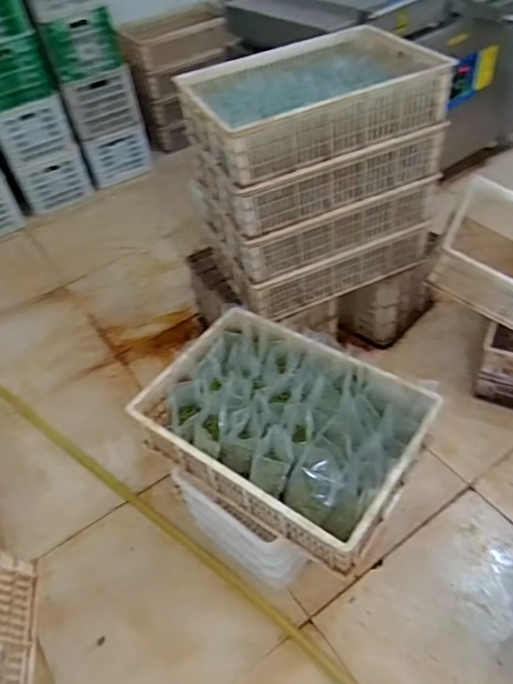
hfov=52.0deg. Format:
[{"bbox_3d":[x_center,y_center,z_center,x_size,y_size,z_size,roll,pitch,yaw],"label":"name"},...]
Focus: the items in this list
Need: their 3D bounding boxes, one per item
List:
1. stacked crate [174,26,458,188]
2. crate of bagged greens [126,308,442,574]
[{"bbox_3d":[0.128,-0.681,1.448,0.617,0.172,0.478,-19,46,-9],"label":"stacked crate"},{"bbox_3d":[0.056,0.196,1.284,0.638,0.204,0.444,22,54,27],"label":"crate of bagged greens"}]

